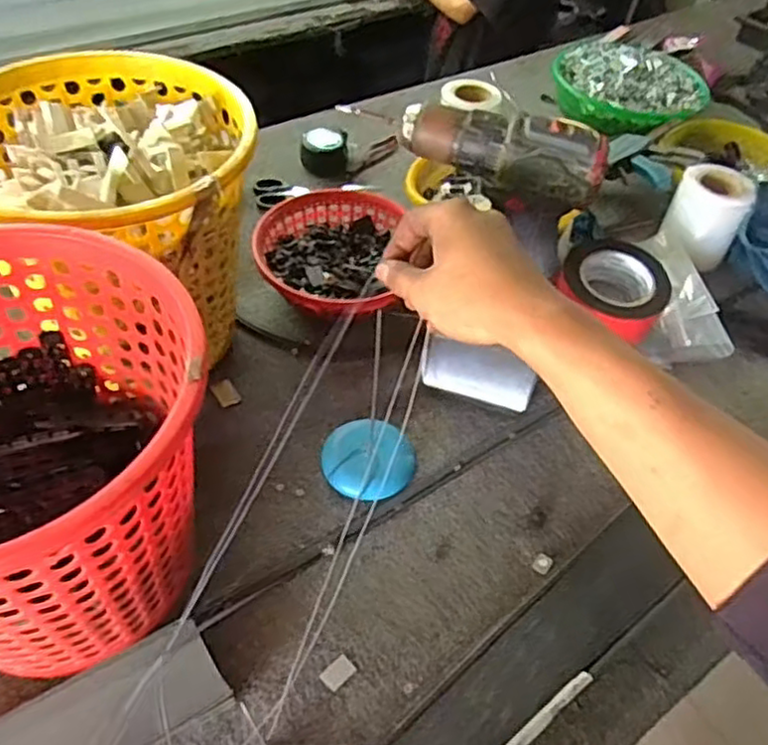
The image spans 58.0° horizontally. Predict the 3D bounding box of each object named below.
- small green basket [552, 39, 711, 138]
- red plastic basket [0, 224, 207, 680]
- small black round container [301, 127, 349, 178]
[{"bbox_3d":[0.378,-0.429,1.062,0.211,0.075,0.205,3,50,-4],"label":"small green basket"},{"bbox_3d":[-0.239,0.062,0.457,0.225,0.209,0.234,26,52,15],"label":"red plastic basket"},{"bbox_3d":[-0.081,-0.309,0.969,0.069,0.049,0.062,-4,50,-9],"label":"small black round container"}]

